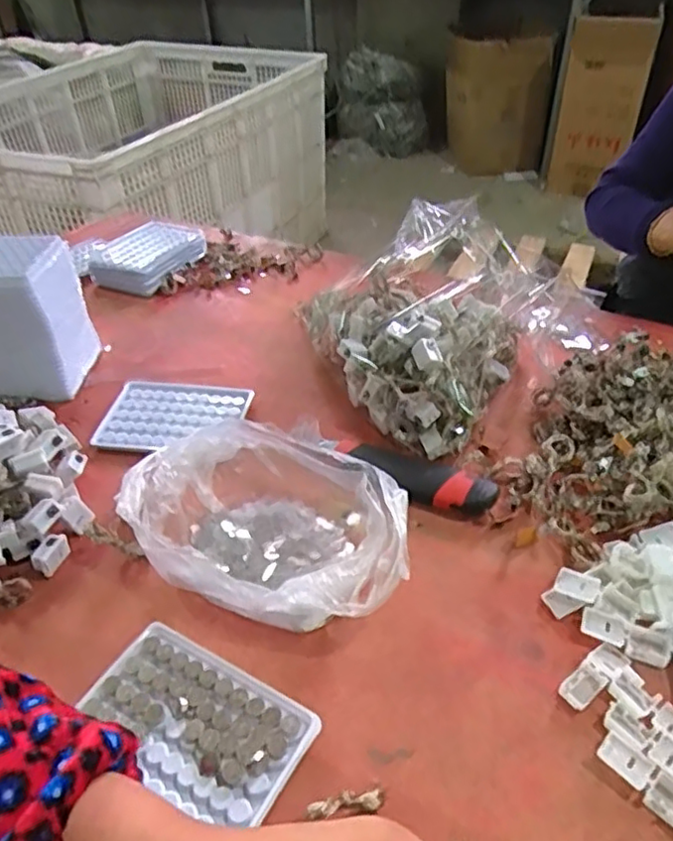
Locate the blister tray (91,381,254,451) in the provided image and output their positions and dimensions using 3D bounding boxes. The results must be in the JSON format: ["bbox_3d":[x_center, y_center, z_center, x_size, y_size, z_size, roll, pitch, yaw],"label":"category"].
[{"bbox_3d":[-0.151,-0.004,0.585,0.123,0.011,0.088,6,40,8],"label":"blister tray"}]

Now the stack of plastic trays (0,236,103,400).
[{"bbox_3d":[-0.323,-0.098,0.610,0.132,0.133,0.099,-2,41,1],"label":"stack of plastic trays"}]

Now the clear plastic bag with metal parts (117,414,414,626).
[{"bbox_3d":[-0.049,0.074,0.458,0.212,0.061,0.135,16,42,19],"label":"clear plastic bag with metal parts"}]

